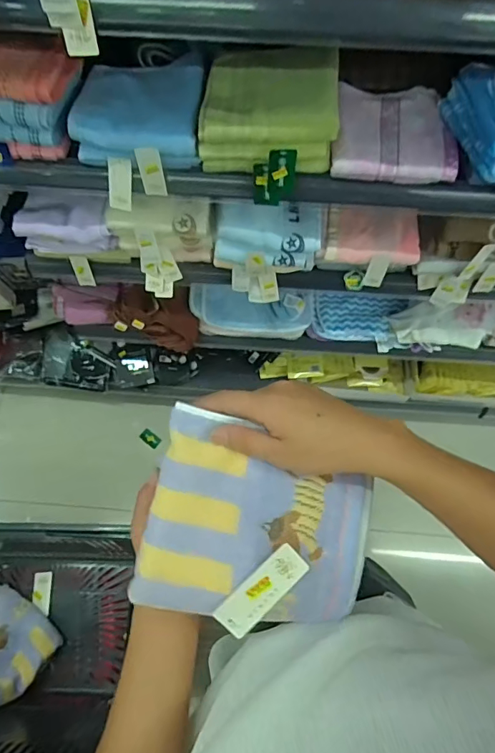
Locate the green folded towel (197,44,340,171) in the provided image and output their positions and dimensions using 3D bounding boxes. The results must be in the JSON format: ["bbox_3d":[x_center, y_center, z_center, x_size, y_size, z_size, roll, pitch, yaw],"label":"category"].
[{"bbox_3d":[0.034,-0.381,0.649,0.189,0.103,0.134,8,67,3],"label":"green folded towel"}]

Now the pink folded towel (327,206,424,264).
[{"bbox_3d":[0.240,-0.274,0.859,0.171,0.029,0.116,3,67,1],"label":"pink folded towel"}]

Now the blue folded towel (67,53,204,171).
[{"bbox_3d":[-0.158,-0.407,0.678,0.180,0.073,0.163,4,67,1],"label":"blue folded towel"}]

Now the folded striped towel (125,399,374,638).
[{"bbox_3d":[0.017,0.123,0.374,0.188,0.021,0.153,14,81,-11],"label":"folded striped towel"}]

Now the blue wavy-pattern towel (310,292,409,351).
[{"bbox_3d":[0.286,-0.156,1.182,0.231,0.057,0.126,11,67,4],"label":"blue wavy-pattern towel"}]

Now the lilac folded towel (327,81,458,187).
[{"bbox_3d":[0.224,-0.382,0.701,0.183,0.031,0.174,4,67,1],"label":"lilac folded towel"}]

